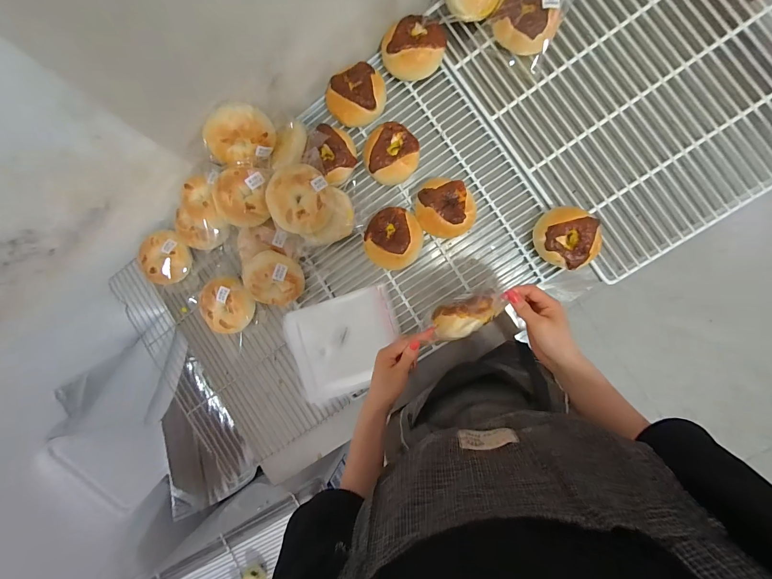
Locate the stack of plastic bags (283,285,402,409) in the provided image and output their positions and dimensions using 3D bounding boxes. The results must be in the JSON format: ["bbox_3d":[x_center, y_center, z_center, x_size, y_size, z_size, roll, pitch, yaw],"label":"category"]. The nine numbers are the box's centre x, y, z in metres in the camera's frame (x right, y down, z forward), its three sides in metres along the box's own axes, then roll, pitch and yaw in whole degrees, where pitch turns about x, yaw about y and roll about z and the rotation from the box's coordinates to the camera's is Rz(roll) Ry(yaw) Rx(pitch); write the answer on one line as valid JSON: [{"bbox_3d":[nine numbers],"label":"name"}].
[{"bbox_3d":[-0.079,0.109,0.656,0.214,0.034,0.186,-17,90,9],"label":"stack of plastic bags"}]

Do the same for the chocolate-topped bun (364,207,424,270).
[{"bbox_3d":[0.015,-0.094,0.621,0.102,0.059,0.110,0,91,9],"label":"chocolate-topped bun"}]

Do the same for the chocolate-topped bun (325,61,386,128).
[{"bbox_3d":[-0.052,-0.357,0.627,0.104,0.058,0.095,0,91,9],"label":"chocolate-topped bun"}]

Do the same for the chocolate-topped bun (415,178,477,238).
[{"bbox_3d":[0.107,-0.148,0.607,0.102,0.059,0.112,-31,86,8],"label":"chocolate-topped bun"}]

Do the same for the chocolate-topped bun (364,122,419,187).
[{"bbox_3d":[0.011,-0.249,0.621,0.101,0.058,0.100,0,91,9],"label":"chocolate-topped bun"}]

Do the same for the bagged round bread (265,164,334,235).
[{"bbox_3d":[-0.149,-0.156,0.578,0.112,0.040,0.117,-17,102,-7],"label":"bagged round bread"}]

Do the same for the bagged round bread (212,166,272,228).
[{"bbox_3d":[-0.254,-0.161,0.585,0.089,0.048,0.097,0,91,9],"label":"bagged round bread"}]

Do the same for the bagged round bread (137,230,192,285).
[{"bbox_3d":[-0.459,-0.067,0.701,0.097,0.059,0.111,-1,91,9],"label":"bagged round bread"}]

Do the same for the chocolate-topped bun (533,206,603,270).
[{"bbox_3d":[0.312,-0.091,0.578,0.109,0.063,0.099,27,95,8],"label":"chocolate-topped bun"}]

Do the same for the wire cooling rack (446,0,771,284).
[{"bbox_3d":[0.428,-0.382,0.574,0.483,0.022,0.590,-33,88,8],"label":"wire cooling rack"}]

